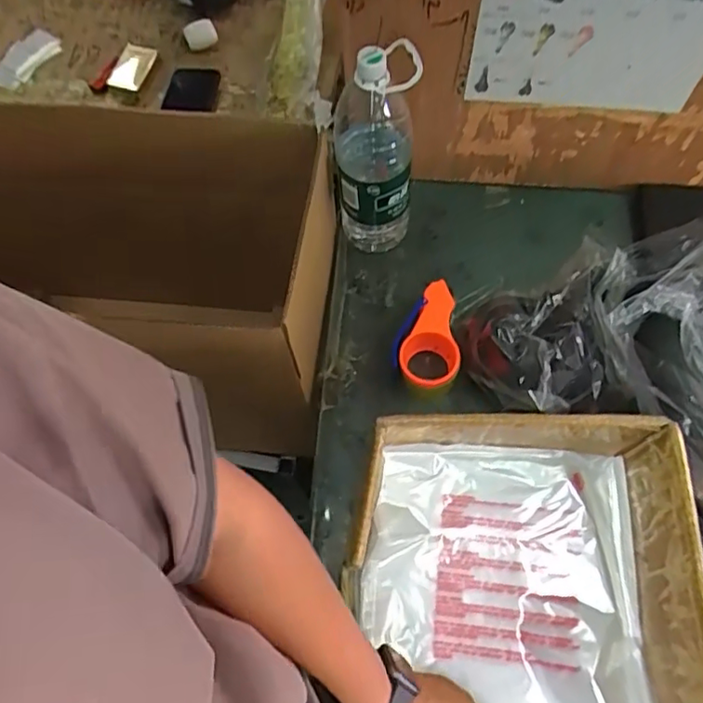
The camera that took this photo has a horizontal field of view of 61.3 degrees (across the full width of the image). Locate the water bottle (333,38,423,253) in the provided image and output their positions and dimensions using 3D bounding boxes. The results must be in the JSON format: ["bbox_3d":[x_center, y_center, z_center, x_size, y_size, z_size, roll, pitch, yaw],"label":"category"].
[{"bbox_3d":[0.029,-0.249,0.790,0.105,0.318,0.090,-8,66,-1],"label":"water bottle"}]

